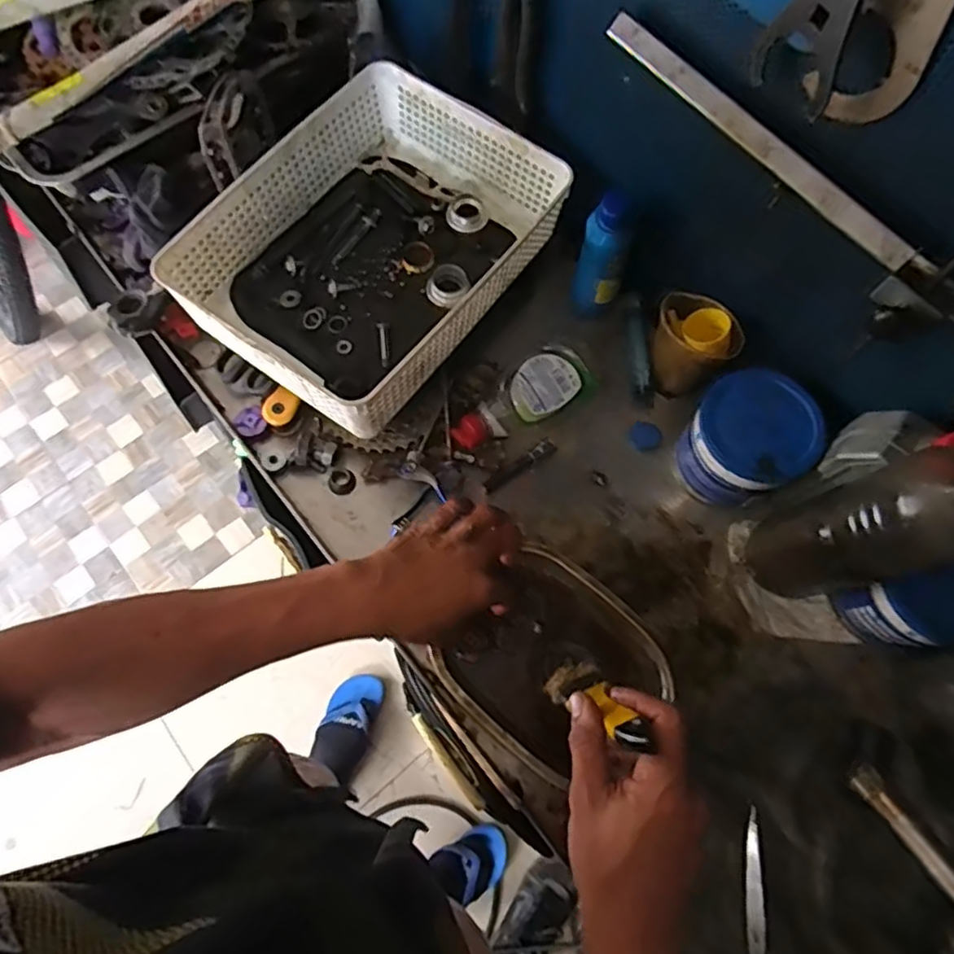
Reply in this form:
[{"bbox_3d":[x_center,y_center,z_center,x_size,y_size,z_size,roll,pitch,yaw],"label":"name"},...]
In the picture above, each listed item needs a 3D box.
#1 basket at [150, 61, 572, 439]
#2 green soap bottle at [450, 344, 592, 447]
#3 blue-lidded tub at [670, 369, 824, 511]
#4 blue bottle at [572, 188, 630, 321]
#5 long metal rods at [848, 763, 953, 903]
[{"bbox_3d":[-0.100,-0.223,0.626,0.247,0.085,0.331,36,72,11],"label":"basket"},{"bbox_3d":[0.040,-0.079,0.635,0.145,0.041,0.056,-24,72,-11],"label":"green soap bottle"},{"bbox_3d":[0.242,-0.029,0.588,0.099,0.102,0.090,1,69,-2],"label":"blue-lidded tub"},{"bbox_3d":[0.124,-0.212,0.628,0.045,0.147,0.033,21,70,6],"label":"blue bottle"},{"bbox_3d":[0.328,0.272,0.474,0.021,0.014,0.116,-27,56,-11],"label":"long metal rods"}]

